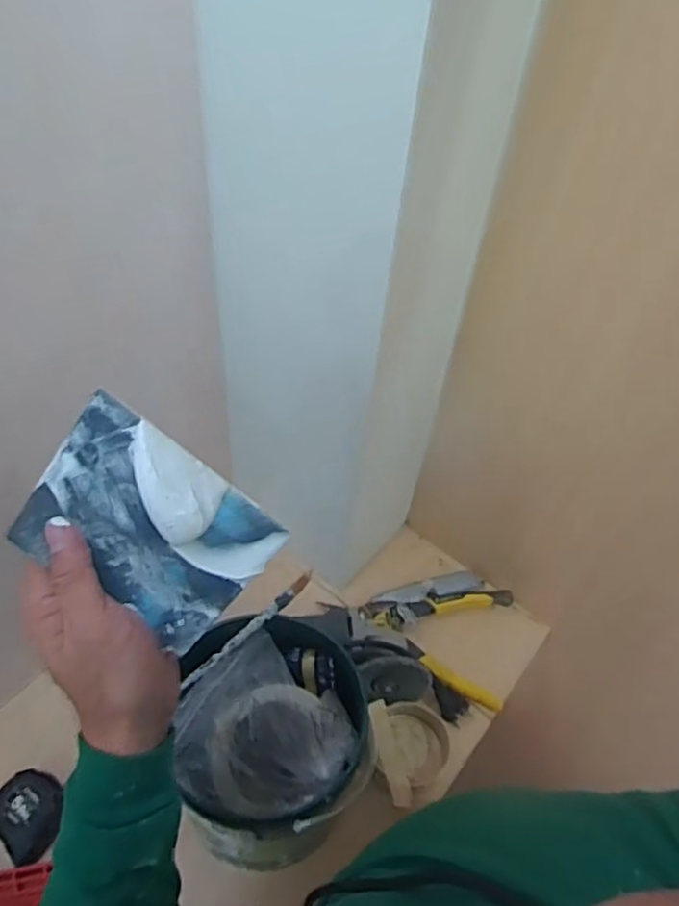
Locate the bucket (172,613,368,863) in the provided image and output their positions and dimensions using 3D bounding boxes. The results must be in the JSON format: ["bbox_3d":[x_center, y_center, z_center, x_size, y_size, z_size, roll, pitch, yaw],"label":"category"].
[{"bbox_3d":[-0.052,0.256,0.594,0.151,0.188,0.158,2,46,-2],"label":"bucket"}]

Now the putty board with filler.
[{"bbox_3d":[-0.109,0.044,0.389,0.136,0.017,0.095,39,73,-12],"label":"putty board with filler"}]

